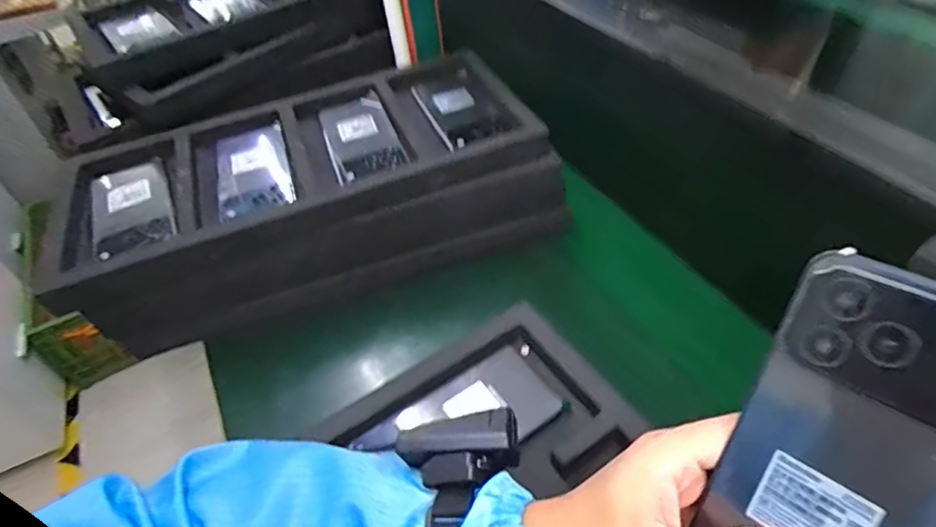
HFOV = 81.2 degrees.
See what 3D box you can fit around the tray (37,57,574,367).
[{"bbox_3d":[-0.172,-0.081,0.642,0.516,0.133,0.247,-15,46,-9],"label":"tray"}]

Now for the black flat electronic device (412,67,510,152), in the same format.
[{"bbox_3d":[-0.007,-0.180,0.628,0.077,0.010,0.192,-16,46,-10],"label":"black flat electronic device"}]

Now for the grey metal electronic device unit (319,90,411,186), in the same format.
[{"bbox_3d":[-0.122,-0.144,0.621,0.078,0.015,0.195,-18,46,-11],"label":"grey metal electronic device unit"}]

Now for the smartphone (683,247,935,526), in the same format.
[{"bbox_3d":[0.146,0.079,0.216,0.073,0.157,0.008,29,22,35],"label":"smartphone"}]

